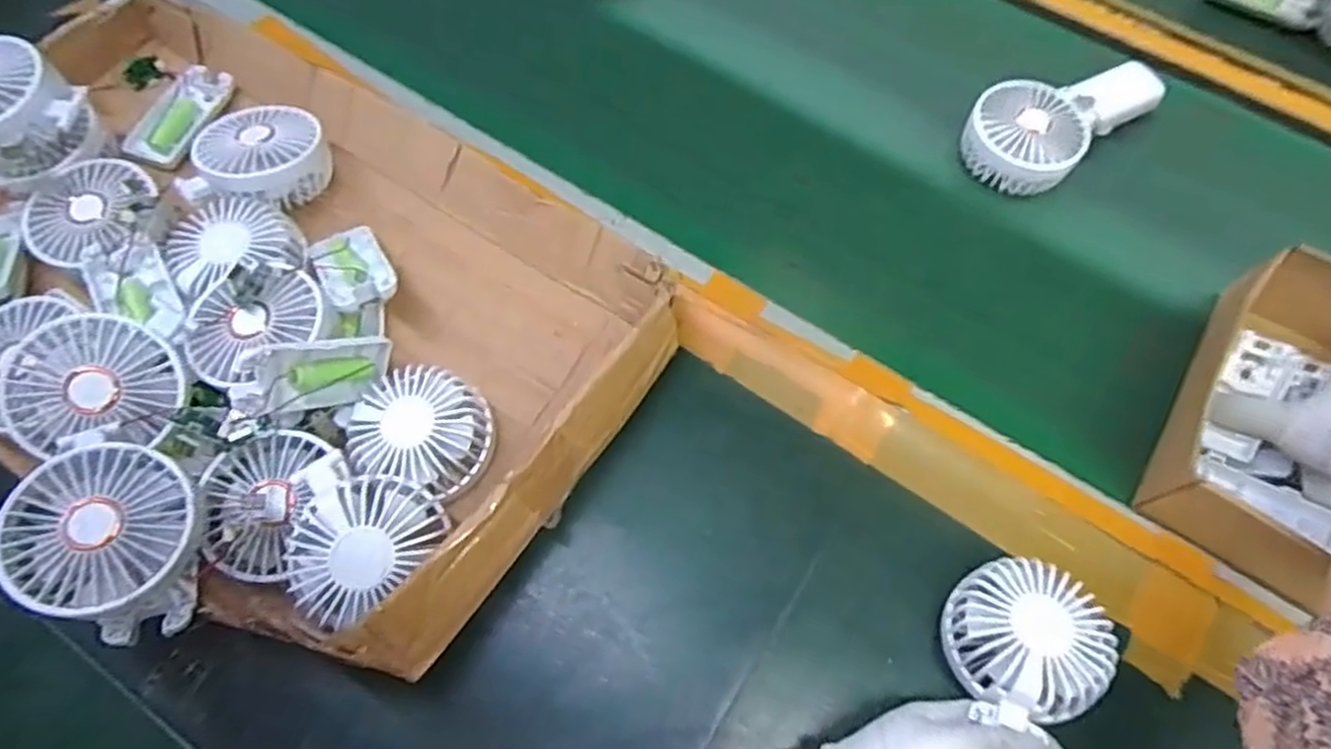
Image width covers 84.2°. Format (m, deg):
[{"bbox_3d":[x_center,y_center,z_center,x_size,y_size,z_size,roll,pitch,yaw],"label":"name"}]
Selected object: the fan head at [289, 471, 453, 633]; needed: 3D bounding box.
[{"bbox_3d":[-0.165,0.093,0.402,0.083,0.027,0.067,-33,73,-14],"label":"fan head"}]

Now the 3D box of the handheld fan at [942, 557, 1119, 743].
[{"bbox_3d":[0.189,0.193,0.406,0.079,0.034,0.178,21,70,9],"label":"handheld fan"}]

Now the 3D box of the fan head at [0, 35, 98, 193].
[{"bbox_3d":[-0.462,-0.184,0.516,0.086,0.051,0.088,38,72,13],"label":"fan head"}]

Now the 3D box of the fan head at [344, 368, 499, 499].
[{"bbox_3d":[-0.154,0.038,0.473,0.081,0.049,0.074,0,65,-1],"label":"fan head"}]

